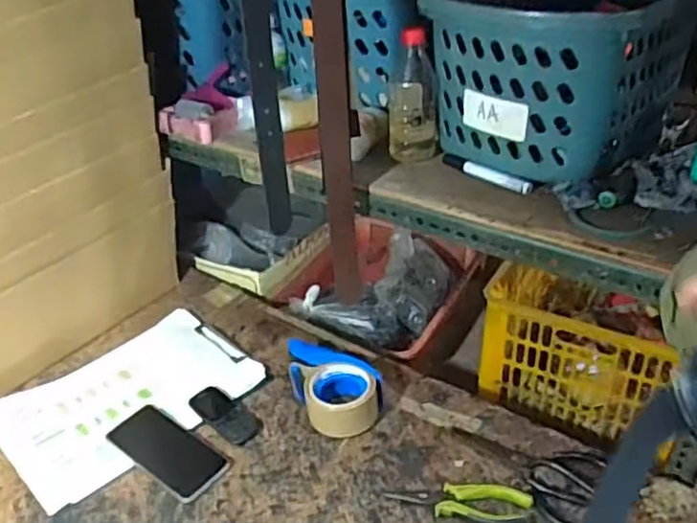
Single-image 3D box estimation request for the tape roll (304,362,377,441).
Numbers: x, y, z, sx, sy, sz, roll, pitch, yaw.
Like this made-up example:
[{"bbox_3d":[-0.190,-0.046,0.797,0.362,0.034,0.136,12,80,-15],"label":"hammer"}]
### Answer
[{"bbox_3d":[-0.009,0.181,0.918,0.094,0.053,0.097,-3,33,2],"label":"tape roll"}]

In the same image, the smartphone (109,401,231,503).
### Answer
[{"bbox_3d":[-0.236,0.244,0.877,0.171,0.010,0.076,21,41,33],"label":"smartphone"}]

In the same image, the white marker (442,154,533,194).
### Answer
[{"bbox_3d":[0.174,-0.112,0.864,0.013,0.018,0.138,-29,42,-34],"label":"white marker"}]

